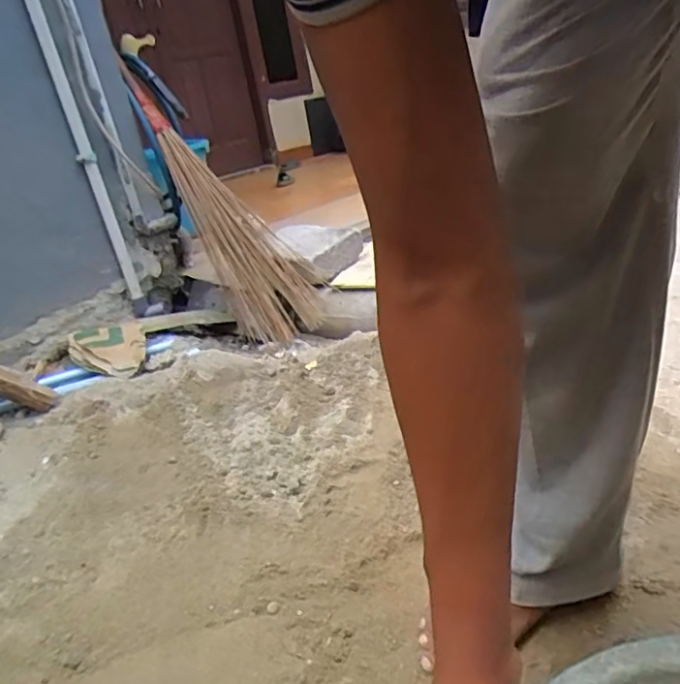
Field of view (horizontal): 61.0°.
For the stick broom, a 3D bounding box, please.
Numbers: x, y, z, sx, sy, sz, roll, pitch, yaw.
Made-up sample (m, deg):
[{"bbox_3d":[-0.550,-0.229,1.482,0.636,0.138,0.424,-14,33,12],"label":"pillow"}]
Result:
[{"bbox_3d":[-0.294,-0.307,1.387,0.186,0.697,0.133,-32,-3,-43],"label":"stick broom"}]

